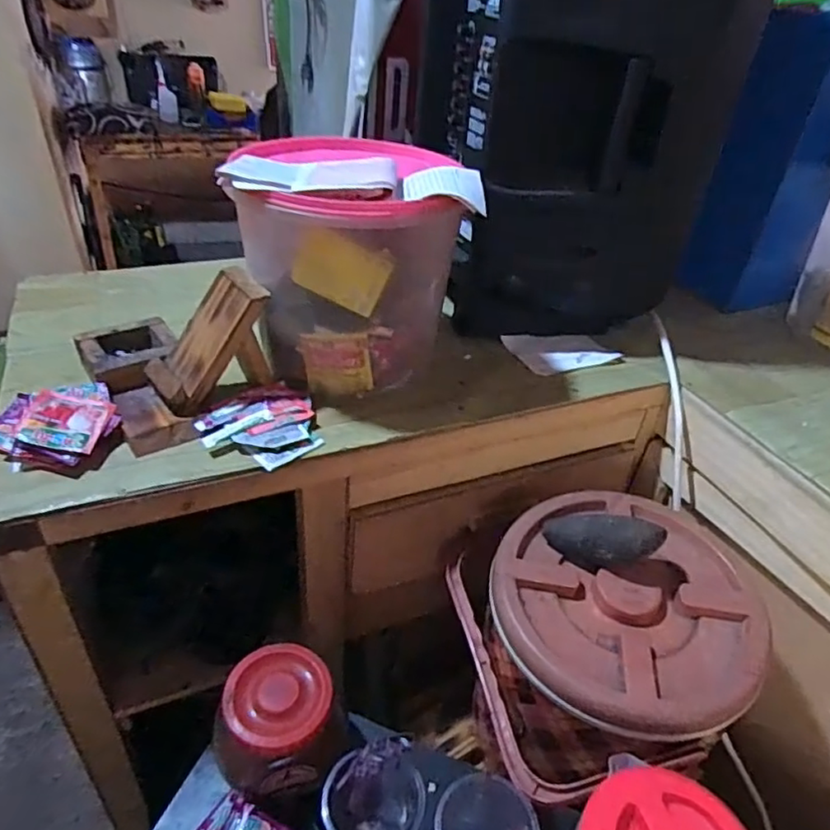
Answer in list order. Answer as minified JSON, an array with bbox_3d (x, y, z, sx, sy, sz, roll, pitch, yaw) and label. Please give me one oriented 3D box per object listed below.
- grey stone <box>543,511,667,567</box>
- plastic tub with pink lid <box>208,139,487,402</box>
[{"bbox_3d":[0.197,0.131,0.648,0.124,0.056,0.042,-8,26,38],"label":"grey stone"},{"bbox_3d":[-0.069,-0.179,0.708,0.234,0.226,0.214,3,38,-2],"label":"plastic tub with pink lid"}]

